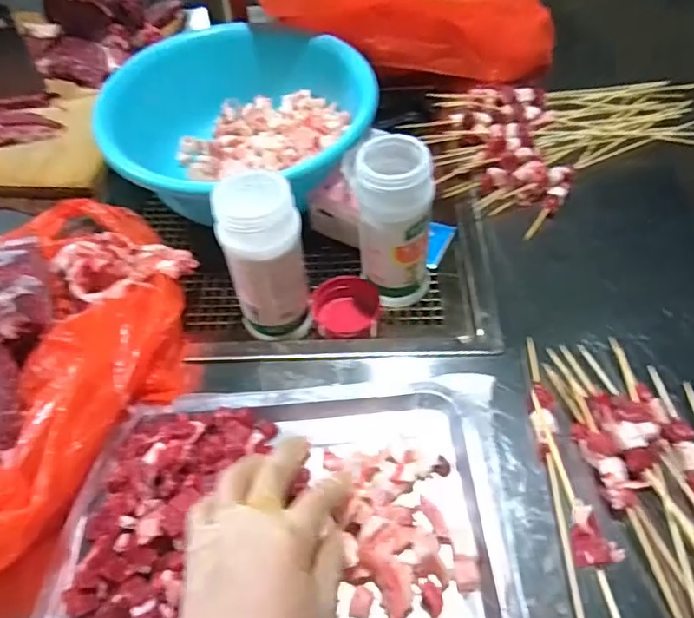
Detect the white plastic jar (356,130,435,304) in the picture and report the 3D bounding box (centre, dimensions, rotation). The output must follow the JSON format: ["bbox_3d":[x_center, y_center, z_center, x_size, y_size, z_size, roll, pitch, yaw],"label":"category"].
[{"bbox_3d":[0.043,-0.069,0.469,0.062,0.152,0.062,-2,54,3],"label":"white plastic jar"}]

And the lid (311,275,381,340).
[{"bbox_3d":[-0.001,-0.003,0.515,0.062,0.030,0.064,-2,54,3],"label":"lid"}]

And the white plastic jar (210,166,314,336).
[{"bbox_3d":[-0.067,-0.039,0.447,0.063,0.145,0.055,-11,54,-3],"label":"white plastic jar"}]

